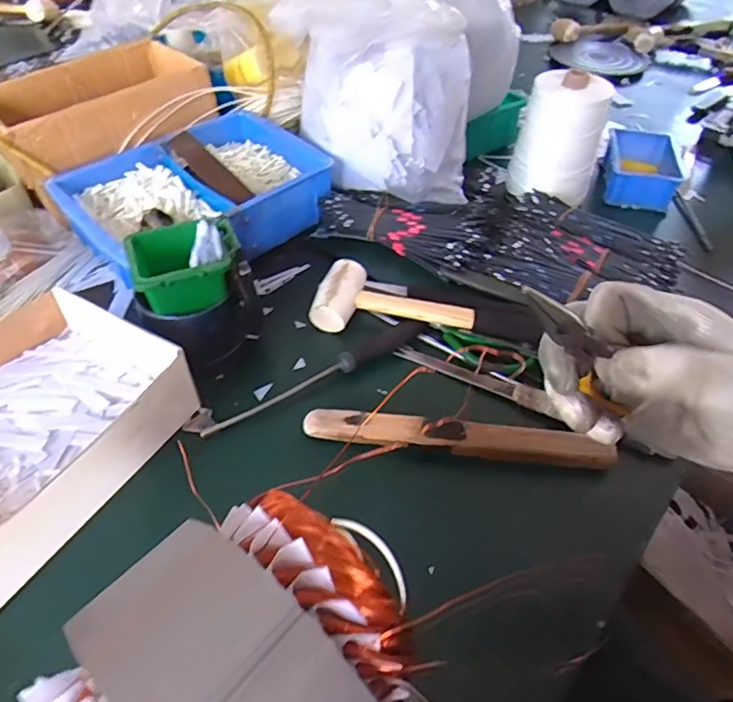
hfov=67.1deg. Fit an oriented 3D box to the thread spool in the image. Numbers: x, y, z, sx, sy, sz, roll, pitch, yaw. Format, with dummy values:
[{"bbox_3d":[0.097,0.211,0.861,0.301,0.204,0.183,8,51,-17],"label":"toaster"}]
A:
[{"bbox_3d":[0.252,-0.284,0.726,0.105,0.141,0.099,16,49,12],"label":"thread spool"}]

